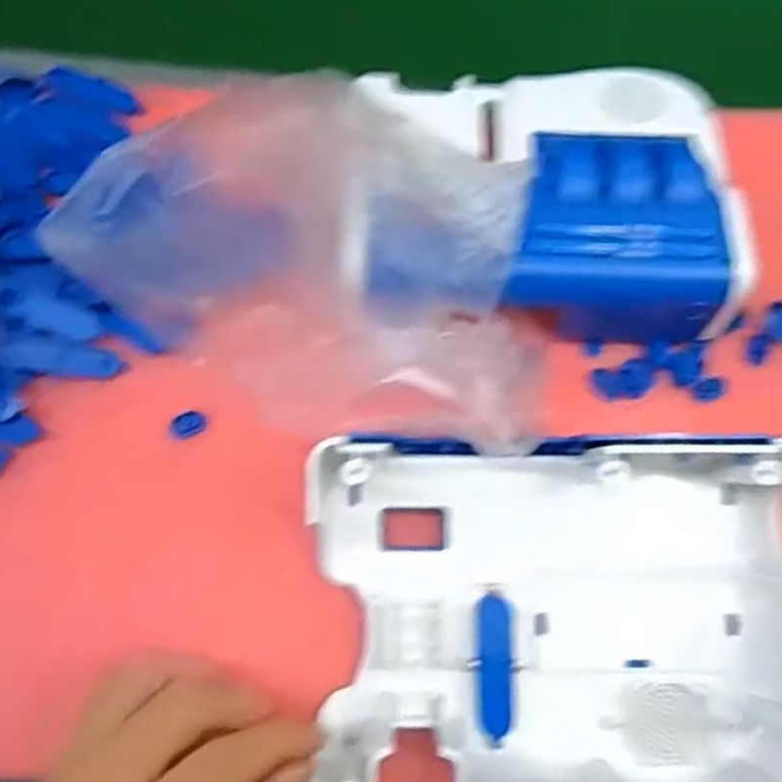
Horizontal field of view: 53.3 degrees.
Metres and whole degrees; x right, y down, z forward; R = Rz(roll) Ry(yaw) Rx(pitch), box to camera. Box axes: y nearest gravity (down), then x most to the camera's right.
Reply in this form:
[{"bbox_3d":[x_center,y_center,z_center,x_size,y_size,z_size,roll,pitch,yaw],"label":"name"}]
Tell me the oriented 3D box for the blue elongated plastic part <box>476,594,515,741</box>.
[{"bbox_3d":[0.042,0.107,0.305,0.014,0.008,0.051,-1,69,-2],"label":"blue elongated plastic part"}]

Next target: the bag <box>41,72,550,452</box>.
[{"bbox_3d":[-0.031,-0.049,0.327,0.202,0.094,0.116,18,70,5],"label":"bag"}]

